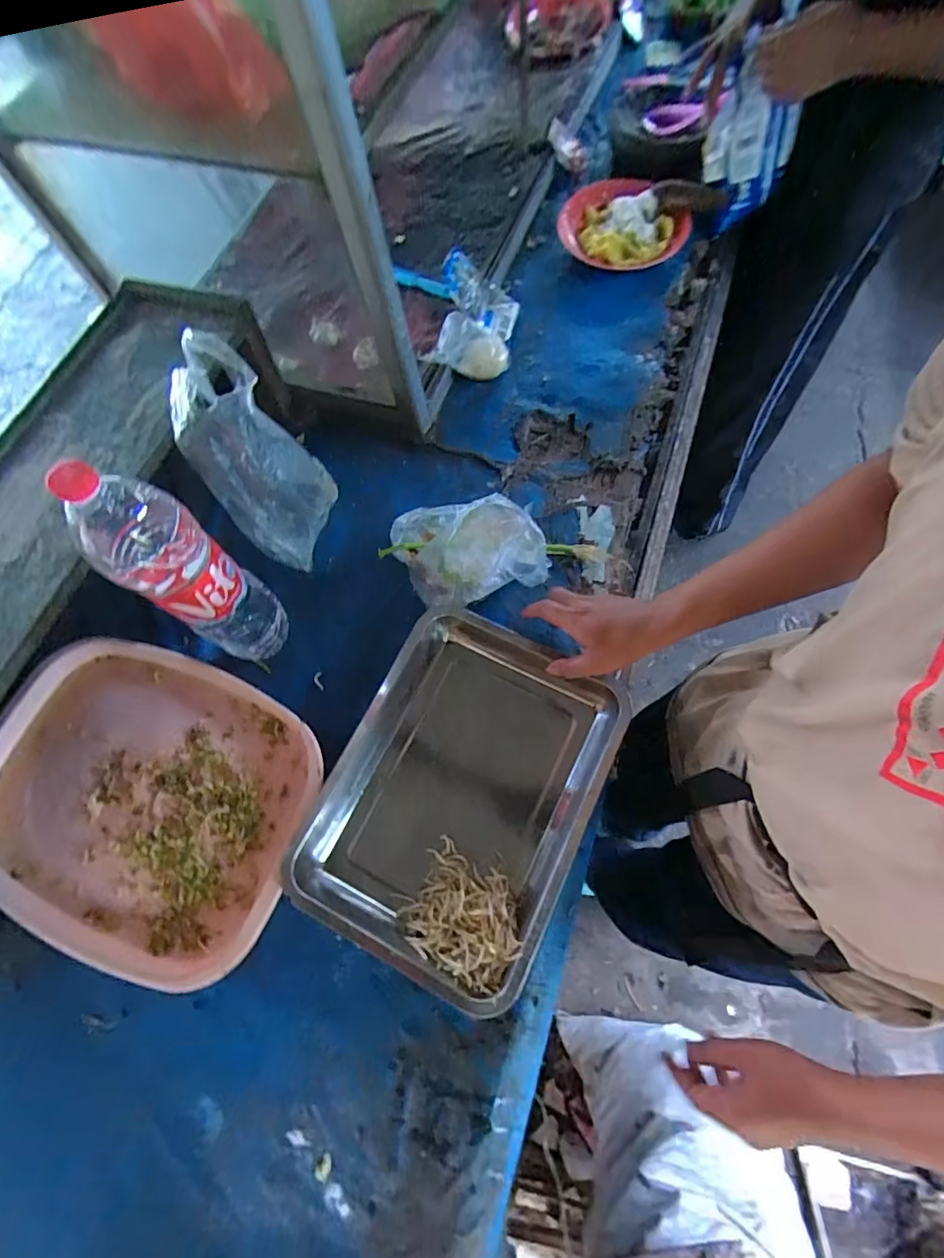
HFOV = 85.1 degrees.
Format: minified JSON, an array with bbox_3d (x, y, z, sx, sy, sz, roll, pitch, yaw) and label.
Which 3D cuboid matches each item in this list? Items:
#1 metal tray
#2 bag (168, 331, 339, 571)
[{"bbox_3d":[-0.012,0.170,0.552,0.256,0.056,0.340,25,73,11],"label":"metal tray"},{"bbox_3d":[-0.250,-0.195,0.599,0.124,0.257,0.079,-31,34,-8],"label":"bag"}]

